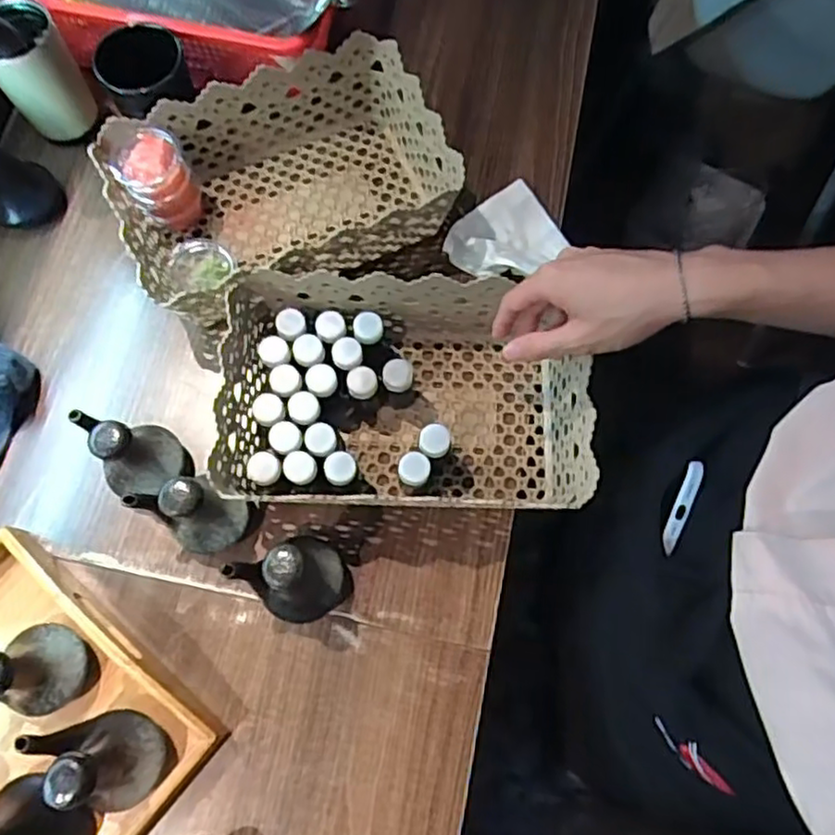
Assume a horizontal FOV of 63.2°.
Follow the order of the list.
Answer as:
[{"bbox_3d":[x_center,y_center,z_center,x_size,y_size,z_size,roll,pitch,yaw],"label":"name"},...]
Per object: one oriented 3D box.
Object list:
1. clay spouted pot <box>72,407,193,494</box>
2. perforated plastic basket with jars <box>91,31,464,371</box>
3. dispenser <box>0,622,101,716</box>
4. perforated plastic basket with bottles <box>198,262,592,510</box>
[{"bbox_3d":[-0.244,0.027,0.567,0.077,0.090,0.059,23,73,7],"label":"clay spouted pot"},{"bbox_3d":[-0.124,-0.212,0.646,0.295,0.089,0.199,-23,74,-8],"label":"perforated plastic basket with jars"},{"bbox_3d":[-0.300,0.190,0.510,0.083,0.095,0.067,-4,72,-2],"label":"dispenser"},{"bbox_3d":[-0.012,-0.017,0.580,0.292,0.087,0.187,-1,72,-1],"label":"perforated plastic basket with bottles"}]

